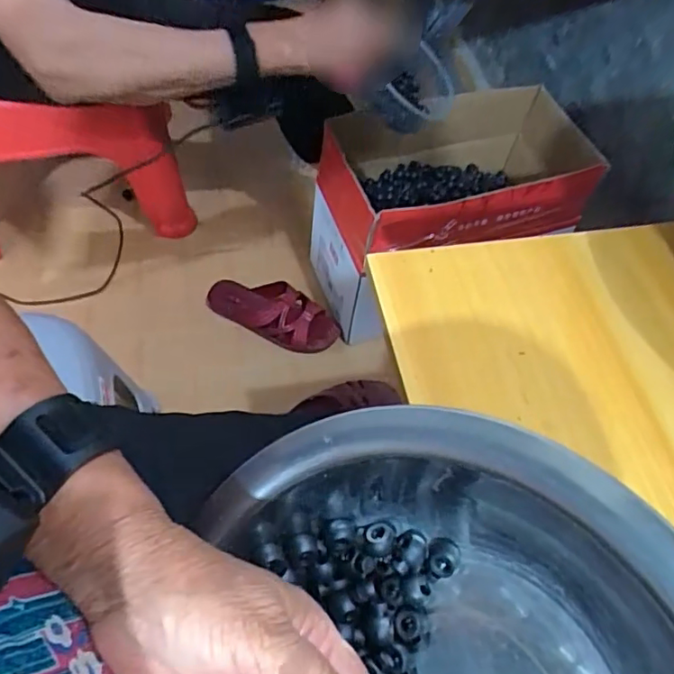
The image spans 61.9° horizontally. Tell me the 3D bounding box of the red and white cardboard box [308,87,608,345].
[{"bbox_3d":[0.199,-0.216,0.939,0.458,0.270,0.226,-18,62,-16],"label":"red and white cardboard box"}]

